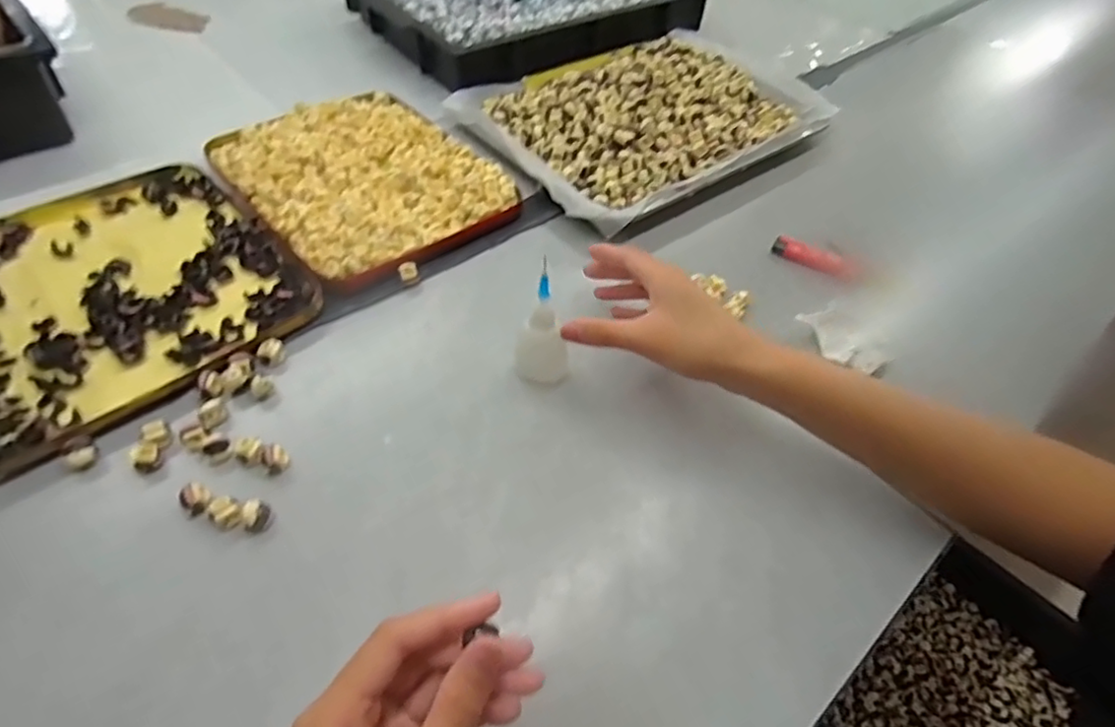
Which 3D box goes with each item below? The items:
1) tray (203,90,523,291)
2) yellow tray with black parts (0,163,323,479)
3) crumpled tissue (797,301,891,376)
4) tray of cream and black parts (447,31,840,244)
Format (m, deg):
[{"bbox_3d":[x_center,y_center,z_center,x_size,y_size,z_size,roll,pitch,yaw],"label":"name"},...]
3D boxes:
[{"bbox_3d":[-0.173,-0.173,0.558,0.198,0.021,0.244,-31,59,-27],"label":"tray"},{"bbox_3d":[-0.335,-0.055,0.452,0.240,0.016,0.244,-35,61,-29],"label":"yellow tray with black parts"},{"bbox_3d":[0.222,-0.019,0.479,0.038,0.017,0.066,-30,58,-26],"label":"crumpled tissue"},{"bbox_3d":[0.097,-0.269,0.656,0.362,0.027,0.262,-30,58,-26],"label":"tray of cream and black parts"}]

